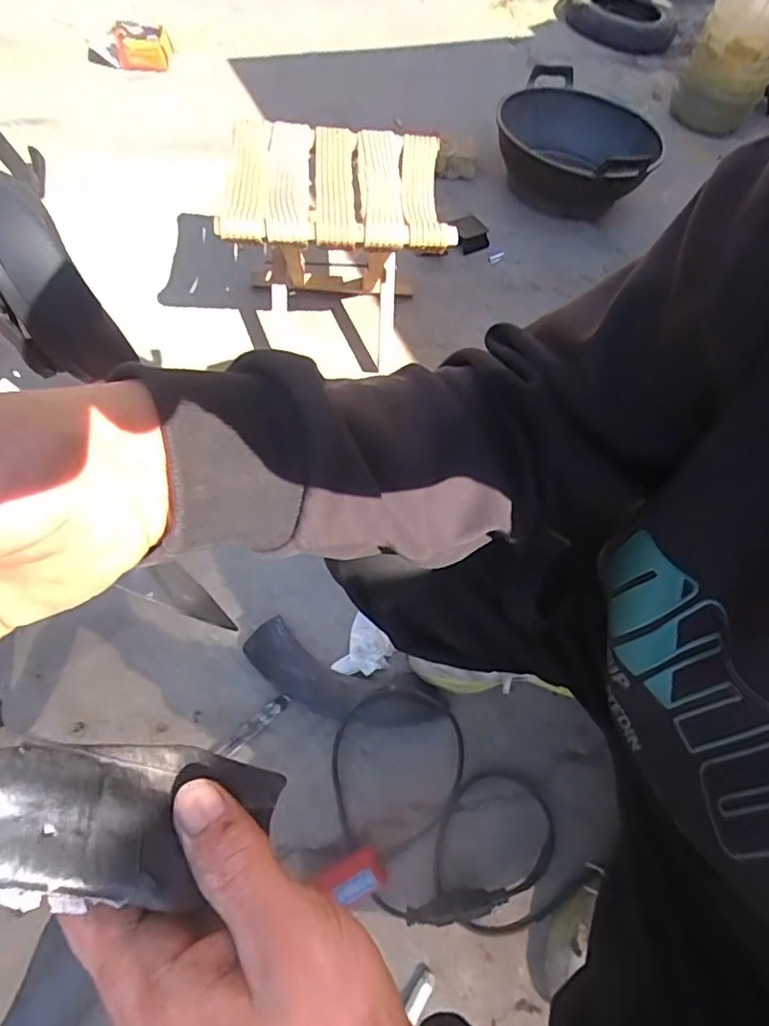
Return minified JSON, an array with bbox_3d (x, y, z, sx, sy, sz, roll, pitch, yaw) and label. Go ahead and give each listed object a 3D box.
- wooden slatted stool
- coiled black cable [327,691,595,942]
[{"bbox_3d":[-0.083,-0.414,0.920,0.311,0.271,0.297,2,57,-9],"label":"wooden slatted stool"},{"bbox_3d":[0.063,0.334,0.631,0.204,0.033,0.276,-28,63,-19],"label":"coiled black cable"}]

